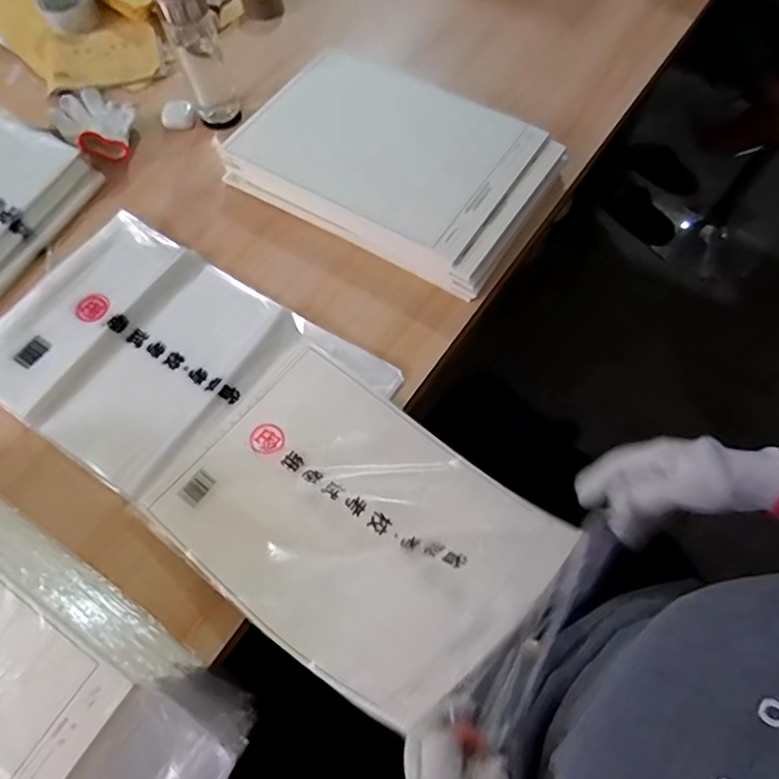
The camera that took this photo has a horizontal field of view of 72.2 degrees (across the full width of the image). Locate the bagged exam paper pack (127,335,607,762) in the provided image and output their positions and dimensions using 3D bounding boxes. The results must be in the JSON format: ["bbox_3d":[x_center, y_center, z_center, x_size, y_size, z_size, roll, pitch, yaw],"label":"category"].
[{"bbox_3d":[-0.027,0.120,0.521,0.406,0.075,0.259,27,55,28],"label":"bagged exam paper pack"}]

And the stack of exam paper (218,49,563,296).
[{"bbox_3d":[0.001,-0.314,0.719,0.395,0.068,0.246,29,70,15],"label":"stack of exam paper"}]

